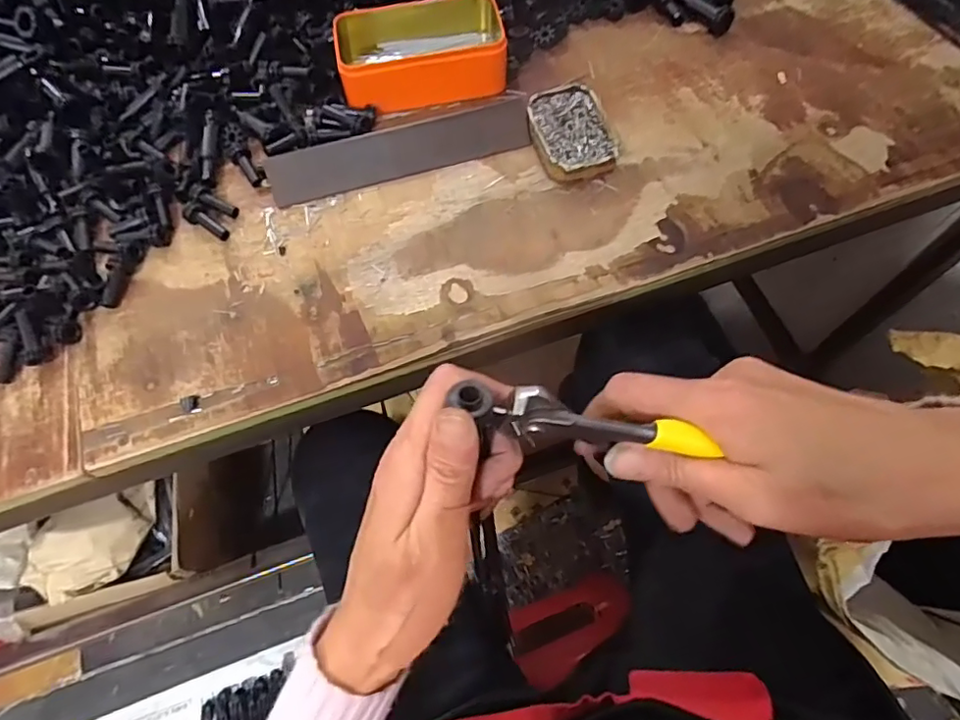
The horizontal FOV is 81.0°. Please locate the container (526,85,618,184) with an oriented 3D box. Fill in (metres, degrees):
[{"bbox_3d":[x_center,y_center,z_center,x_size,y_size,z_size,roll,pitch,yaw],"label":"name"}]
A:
[{"bbox_3d":[0.076,-0.188,0.472,0.060,0.020,0.091,-14,66,-6],"label":"container"}]

